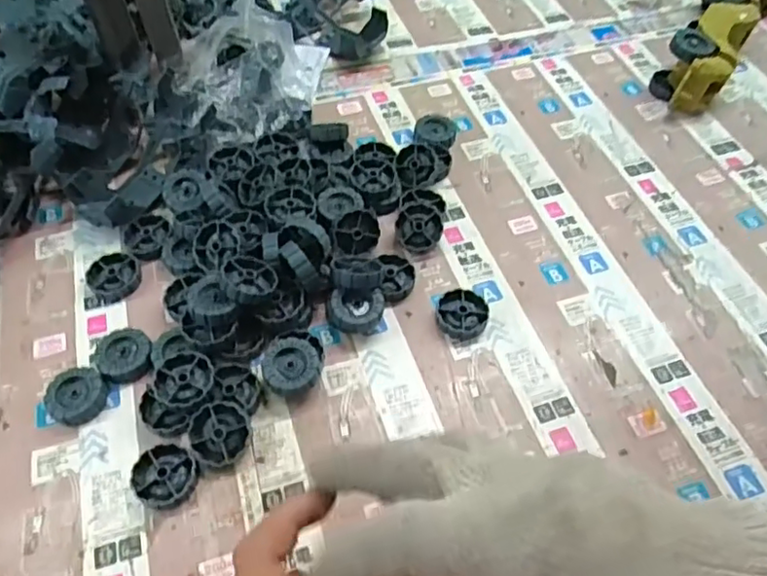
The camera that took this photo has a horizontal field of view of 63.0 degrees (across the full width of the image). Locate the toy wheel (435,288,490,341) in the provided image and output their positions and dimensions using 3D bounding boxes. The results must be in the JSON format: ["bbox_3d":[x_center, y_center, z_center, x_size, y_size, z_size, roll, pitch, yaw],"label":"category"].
[{"bbox_3d":[0.059,0.020,0.467,0.037,0.011,0.041,12,56,8],"label":"toy wheel"}]

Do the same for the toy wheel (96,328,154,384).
[{"bbox_3d":[-0.180,0.047,0.439,0.035,0.015,0.035,-1,54,1],"label":"toy wheel"}]

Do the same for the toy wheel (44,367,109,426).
[{"bbox_3d":[-0.206,0.073,0.422,0.036,0.015,0.037,-1,54,1],"label":"toy wheel"}]

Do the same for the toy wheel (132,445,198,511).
[{"bbox_3d":[-0.136,0.118,0.391,0.037,0.012,0.037,-1,54,1],"label":"toy wheel"}]

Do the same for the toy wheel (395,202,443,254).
[{"bbox_3d":[0.029,-0.047,0.508,0.039,0.015,0.039,0,83,4],"label":"toy wheel"}]

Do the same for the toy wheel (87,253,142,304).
[{"bbox_3d":[-0.206,-0.009,0.479,0.038,0.011,0.038,-1,54,1],"label":"toy wheel"}]

